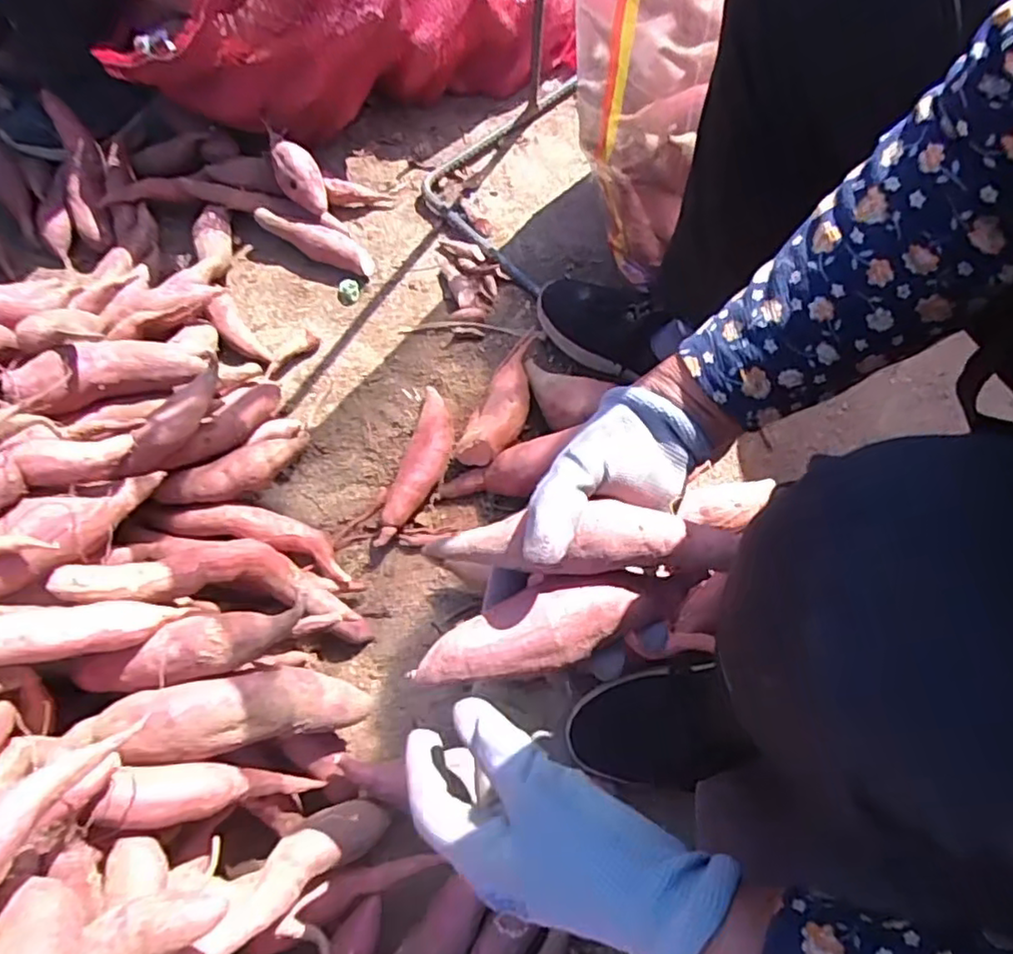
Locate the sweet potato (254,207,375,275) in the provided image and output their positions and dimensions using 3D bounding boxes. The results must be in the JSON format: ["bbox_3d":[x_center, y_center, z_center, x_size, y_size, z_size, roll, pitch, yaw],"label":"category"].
[{"bbox_3d":[-0.221,-0.273,0.751,0.145,0.029,0.037,20,71,7],"label":"sweet potato"}]

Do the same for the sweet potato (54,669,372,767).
[{"bbox_3d":[-0.192,0.164,0.449,0.192,0.053,0.052,-1,69,-20],"label":"sweet potato"}]

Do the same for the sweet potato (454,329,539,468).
[{"bbox_3d":[-0.001,-0.079,0.655,0.055,0.066,0.163,18,71,6],"label":"sweet potato"}]

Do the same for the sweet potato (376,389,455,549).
[{"bbox_3d":[-0.079,-0.012,0.630,0.044,0.044,0.171,12,70,4],"label":"sweet potato"}]

